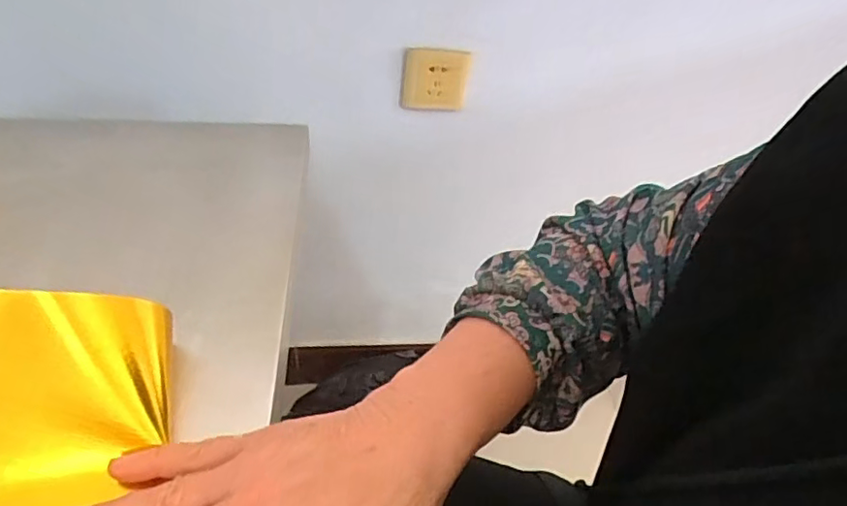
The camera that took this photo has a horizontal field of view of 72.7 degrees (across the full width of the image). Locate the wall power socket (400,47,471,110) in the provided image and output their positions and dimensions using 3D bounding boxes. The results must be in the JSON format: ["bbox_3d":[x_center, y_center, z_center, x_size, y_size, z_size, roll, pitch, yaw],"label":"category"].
[{"bbox_3d":[0.016,-0.243,0.811,0.093,0.104,0.006,-3,57,-9],"label":"wall power socket"}]

